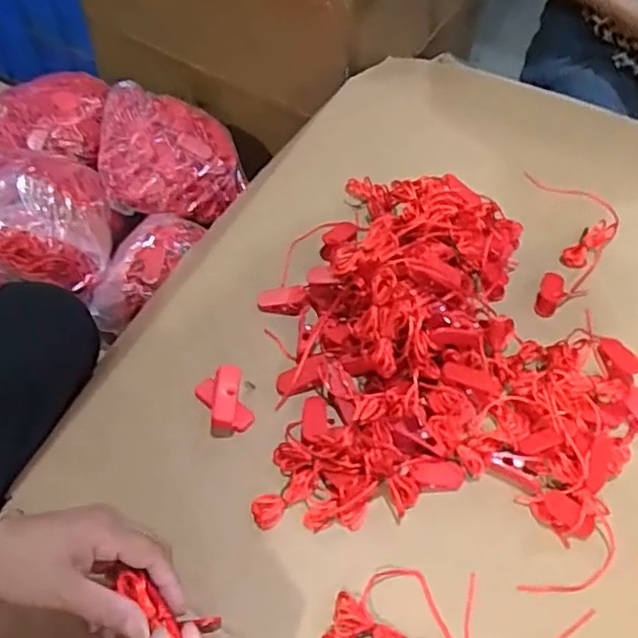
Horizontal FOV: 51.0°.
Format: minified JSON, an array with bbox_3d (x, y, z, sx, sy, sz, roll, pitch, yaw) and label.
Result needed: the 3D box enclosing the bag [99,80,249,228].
[{"bbox_3d":[-0.205,-0.234,0.918,0.184,0.095,0.195,-10,58,-8],"label":"bag"}]

